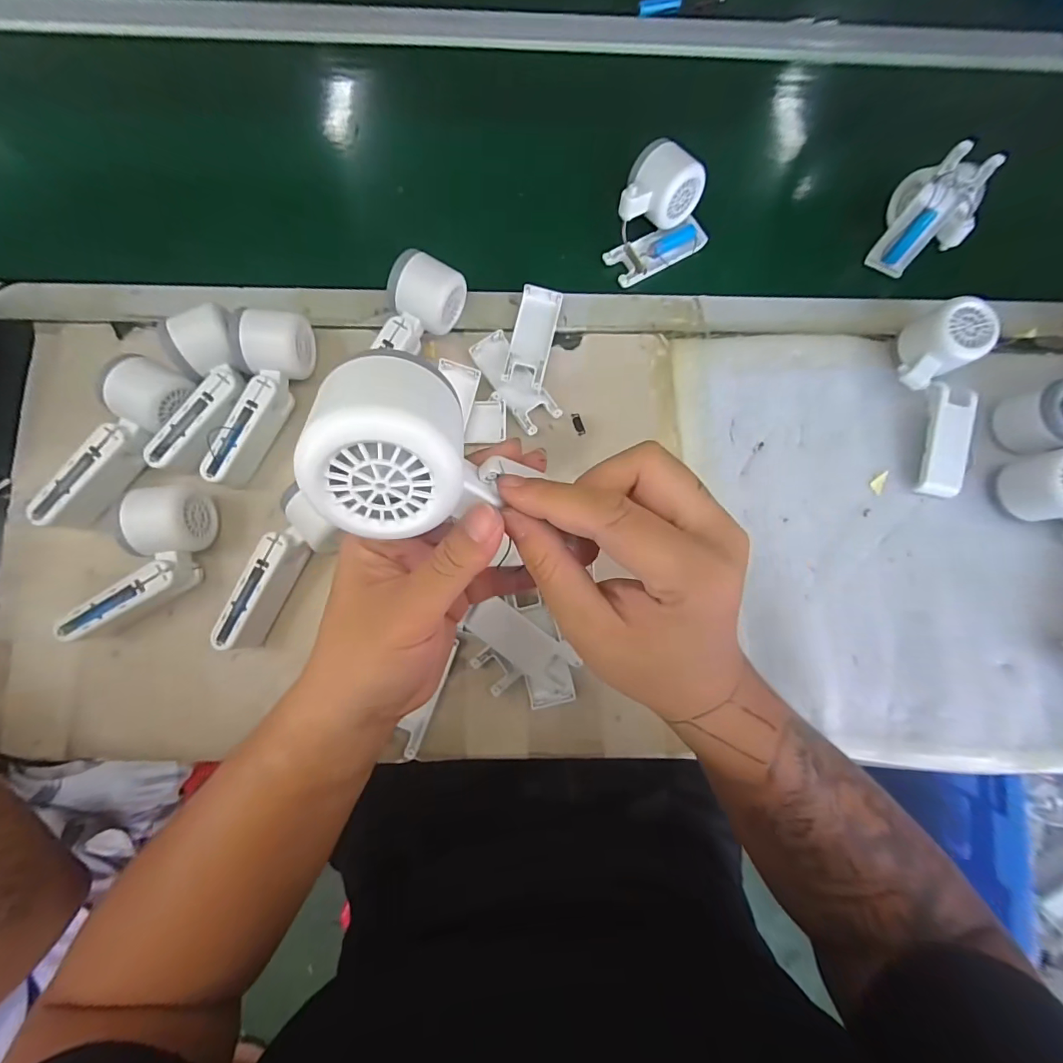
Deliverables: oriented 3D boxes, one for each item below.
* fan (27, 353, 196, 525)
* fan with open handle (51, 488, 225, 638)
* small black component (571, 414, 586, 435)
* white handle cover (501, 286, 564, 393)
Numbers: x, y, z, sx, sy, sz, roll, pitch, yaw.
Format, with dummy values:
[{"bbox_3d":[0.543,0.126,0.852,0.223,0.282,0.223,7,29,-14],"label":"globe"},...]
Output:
[{"bbox_3d":[-0.371,-0.079,0.404,0.054,0.048,0.165,37,82,4],"label":"fan"},{"bbox_3d":[-0.326,0.031,0.386,0.061,0.050,0.152,28,82,2],"label":"fan with open handle"},{"bbox_3d":[0.046,-0.105,0.439,0.009,0.004,0.023,-21,85,-3],"label":"small black component"},{"bbox_3d":[0.001,-0.190,0.440,0.040,0.013,0.101,13,81,0],"label":"white handle cover"}]

